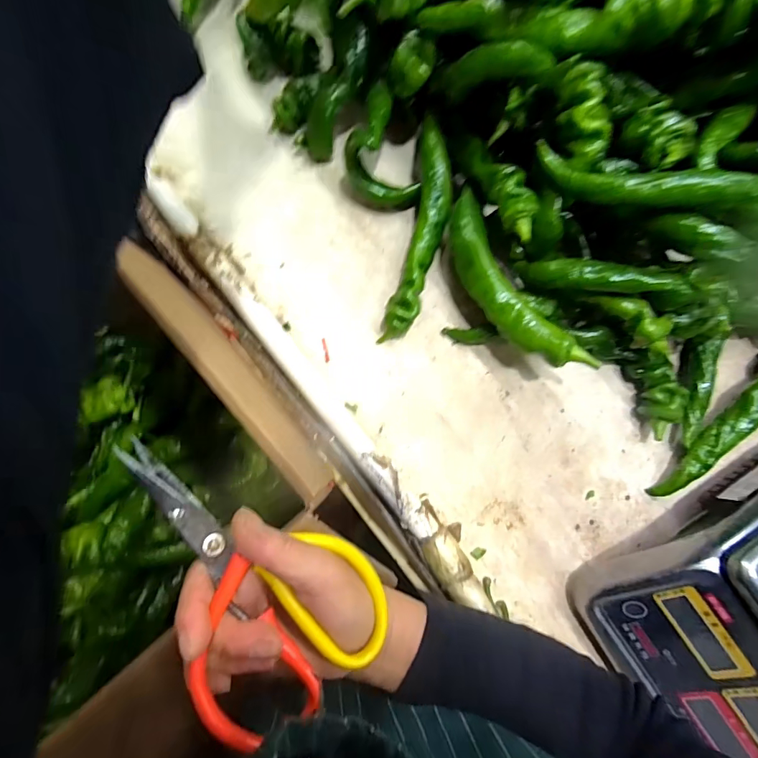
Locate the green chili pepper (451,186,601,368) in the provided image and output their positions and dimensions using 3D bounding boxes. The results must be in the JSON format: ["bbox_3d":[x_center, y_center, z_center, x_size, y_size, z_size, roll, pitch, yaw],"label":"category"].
[{"bbox_3d":[0.112,-0.083,0.386,0.050,0.027,0.189,-31,84,-4],"label":"green chili pepper"}]

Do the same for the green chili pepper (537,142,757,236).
[{"bbox_3d":[0.218,-0.143,0.326,0.191,0.042,0.035,17,83,2],"label":"green chili pepper"}]

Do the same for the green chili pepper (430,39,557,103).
[{"bbox_3d":[0.083,-0.244,0.338,0.112,0.025,0.020,22,82,45],"label":"green chili pepper"}]

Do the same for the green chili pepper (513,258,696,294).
[{"bbox_3d":[0.185,-0.086,0.368,0.132,0.020,0.024,12,82,28],"label":"green chili pepper"}]

